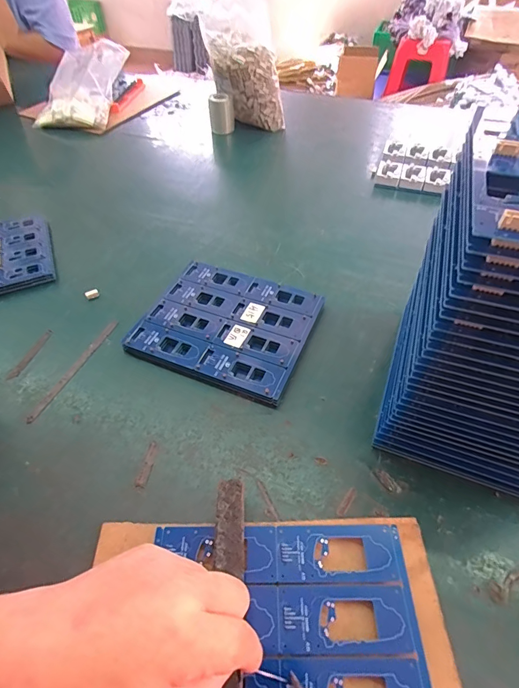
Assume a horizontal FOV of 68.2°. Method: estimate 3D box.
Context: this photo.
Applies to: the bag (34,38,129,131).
[{"bbox_3d":[-0.406,-0.600,0.906,0.166,0.138,0.249,8,51,8],"label":"bag"}]

